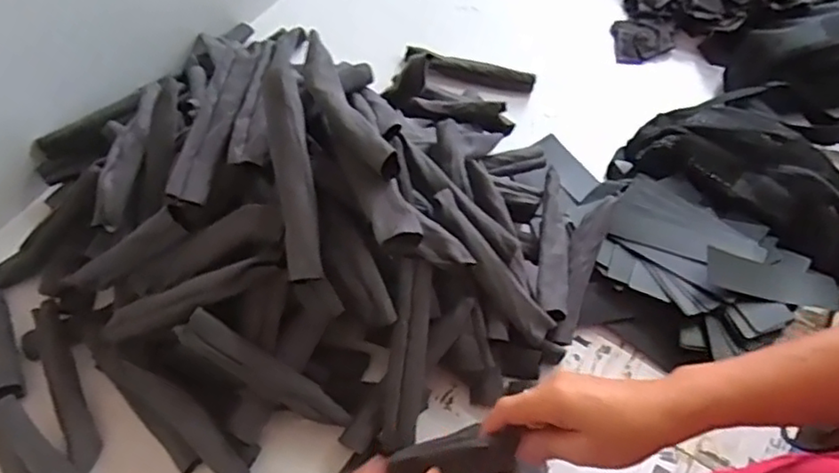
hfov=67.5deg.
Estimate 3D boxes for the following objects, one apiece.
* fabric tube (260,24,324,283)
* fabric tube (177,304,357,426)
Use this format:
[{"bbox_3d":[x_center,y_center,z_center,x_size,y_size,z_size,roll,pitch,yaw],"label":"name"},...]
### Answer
[{"bbox_3d":[-0.116,-0.067,0.558,0.040,0.040,0.210,-7,87,-3],"label":"fabric tube"},{"bbox_3d":[-0.144,0.131,0.595,0.179,0.021,0.035,37,61,-16],"label":"fabric tube"}]

